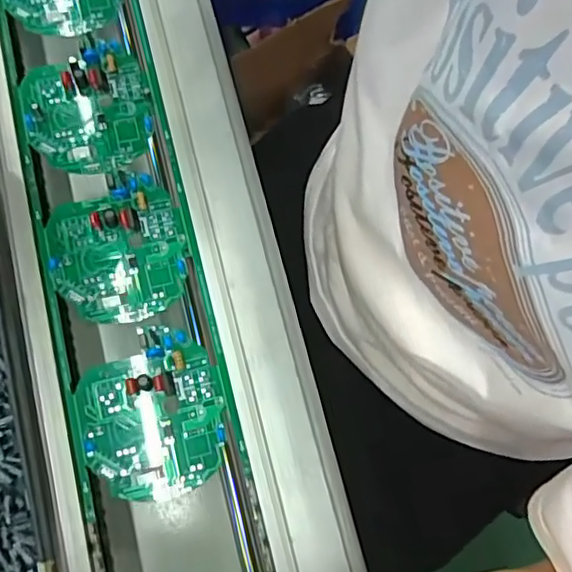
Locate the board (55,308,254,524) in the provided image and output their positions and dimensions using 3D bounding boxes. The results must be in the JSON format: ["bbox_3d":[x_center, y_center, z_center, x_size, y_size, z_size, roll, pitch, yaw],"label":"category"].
[{"bbox_3d":[-0.078,0.074,0.352,0.095,0.010,0.097,-13,77,-9],"label":"board"}]

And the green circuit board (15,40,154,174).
[{"bbox_3d":[-0.134,-0.119,0.402,0.083,0.016,0.087,-17,78,-10],"label":"green circuit board"}]

